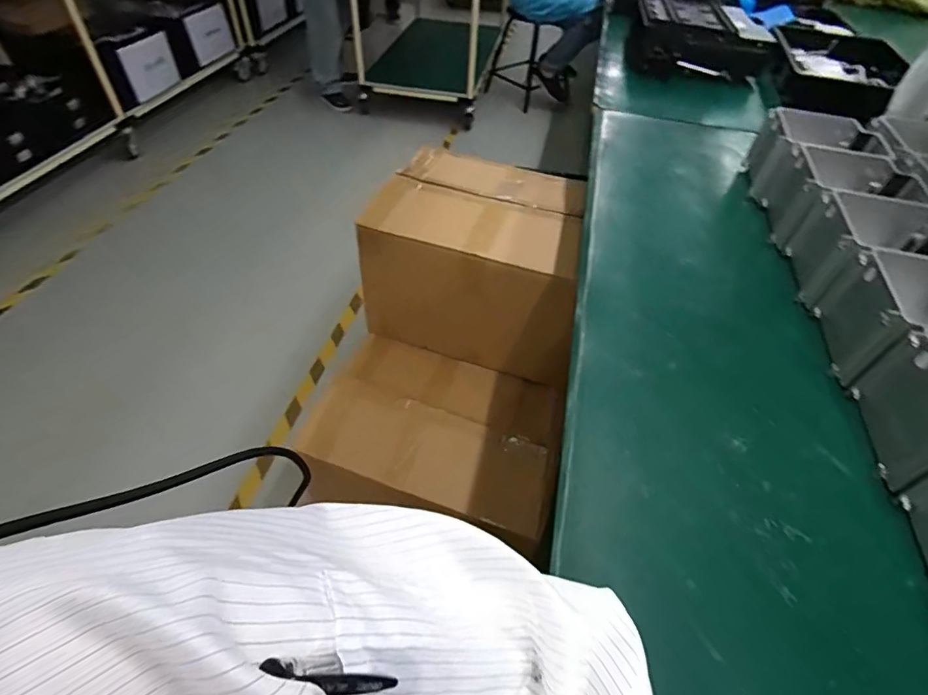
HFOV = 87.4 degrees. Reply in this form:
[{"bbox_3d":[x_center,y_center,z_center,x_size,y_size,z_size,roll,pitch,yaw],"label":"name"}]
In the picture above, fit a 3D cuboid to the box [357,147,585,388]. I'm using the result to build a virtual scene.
[{"bbox_3d":[0.038,-0.201,1.129,0.439,0.319,0.367,15,50,9],"label":"box"}]

